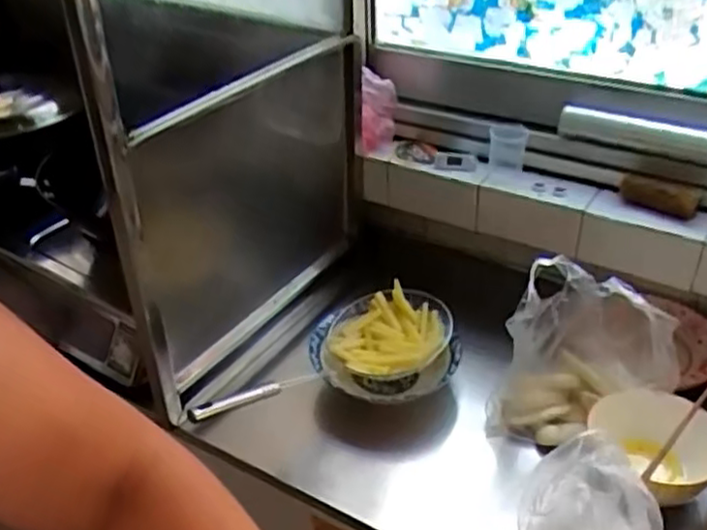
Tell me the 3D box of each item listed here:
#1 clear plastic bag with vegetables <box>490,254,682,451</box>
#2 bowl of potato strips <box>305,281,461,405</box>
[{"bbox_3d":[0.270,0.108,0.853,0.199,0.205,0.109,-5,35,-2],"label":"clear plastic bag with vegetables"},{"bbox_3d":[0.047,0.125,0.987,0.200,0.079,0.199,13,38,22],"label":"bowl of potato strips"}]

